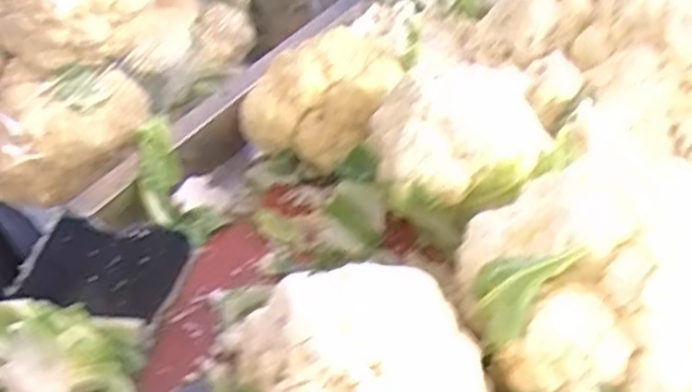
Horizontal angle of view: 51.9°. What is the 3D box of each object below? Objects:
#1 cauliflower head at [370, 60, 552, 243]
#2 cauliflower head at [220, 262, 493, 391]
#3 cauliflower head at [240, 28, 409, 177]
[{"bbox_3d":[0.085,-0.040,0.562,0.114,0.103,0.110,0,36,0],"label":"cauliflower head"},{"bbox_3d":[0.010,0.113,0.404,0.155,0.096,0.127,-11,38,-14],"label":"cauliflower head"},{"bbox_3d":[-0.019,-0.092,0.720,0.147,0.118,0.111,28,45,32],"label":"cauliflower head"}]

